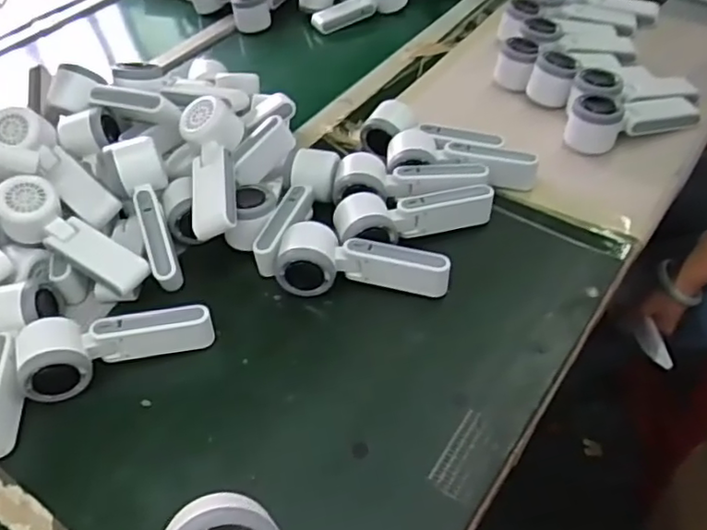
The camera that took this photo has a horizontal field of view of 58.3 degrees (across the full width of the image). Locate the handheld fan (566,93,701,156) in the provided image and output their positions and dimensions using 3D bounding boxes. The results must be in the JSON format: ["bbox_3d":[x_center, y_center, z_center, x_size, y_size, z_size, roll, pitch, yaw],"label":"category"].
[{"bbox_3d":[0.330,-0.177,0.747,0.149,0.059,0.054,-12,45,-5],"label":"handheld fan"}]

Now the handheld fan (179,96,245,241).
[{"bbox_3d":[-0.148,-0.105,0.661,0.057,0.046,0.169,-8,62,0],"label":"handheld fan"}]

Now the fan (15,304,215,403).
[{"bbox_3d":[-0.212,0.070,0.576,0.163,0.050,0.057,-18,46,-10],"label":"fan"}]

